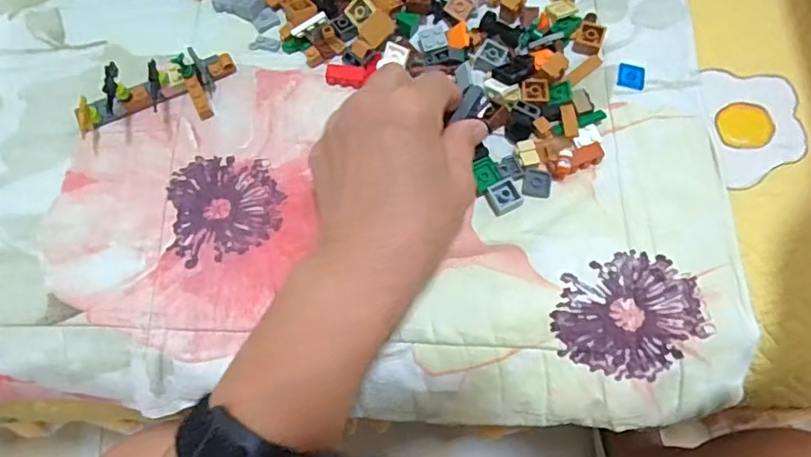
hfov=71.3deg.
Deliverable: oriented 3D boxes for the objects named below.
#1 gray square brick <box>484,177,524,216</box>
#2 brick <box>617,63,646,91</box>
[{"bbox_3d":[0.058,-0.018,0.330,0.018,0.008,0.018,-25,76,-6],"label":"gray square brick"},{"bbox_3d":[0.142,-0.096,0.355,0.016,0.004,0.018,13,76,4],"label":"brick"}]

